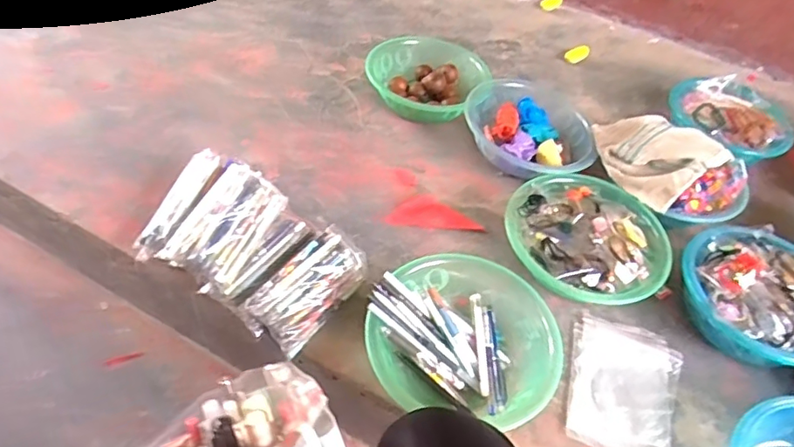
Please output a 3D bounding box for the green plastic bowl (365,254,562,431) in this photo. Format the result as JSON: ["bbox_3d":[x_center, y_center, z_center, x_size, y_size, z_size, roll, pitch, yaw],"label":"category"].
[{"bbox_3d":[0.081,0.140,0.709,0.231,0.083,0.215,4,49,-5],"label":"green plastic bowl"}]

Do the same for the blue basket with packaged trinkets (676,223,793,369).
[{"bbox_3d":[0.513,0.105,0.786,0.203,0.083,0.211,4,49,-5],"label":"blue basket with packaged trinkets"}]

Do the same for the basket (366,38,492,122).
[{"bbox_3d":[0.054,-0.285,1.075,0.213,0.057,0.203,4,49,-5],"label":"basket"}]

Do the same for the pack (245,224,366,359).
[{"bbox_3d":[-0.113,0.090,0.736,0.079,0.077,0.163,32,52,19],"label":"pack"}]

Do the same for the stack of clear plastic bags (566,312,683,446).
[{"bbox_3d":[0.295,0.212,0.725,0.137,0.024,0.193,19,54,9],"label":"stack of clear plastic bags"}]

